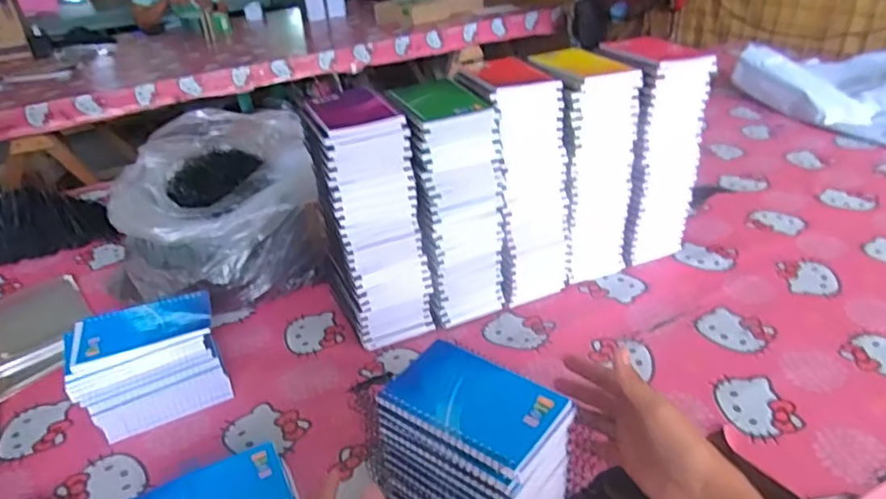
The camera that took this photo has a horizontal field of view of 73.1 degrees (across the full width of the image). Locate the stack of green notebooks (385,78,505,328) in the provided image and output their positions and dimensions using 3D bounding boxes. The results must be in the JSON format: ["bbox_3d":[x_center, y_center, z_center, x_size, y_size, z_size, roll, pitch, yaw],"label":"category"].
[{"bbox_3d":[0.013,-0.046,0.722,0.106,0.293,0.129,-14,32,-14],"label":"stack of green notebooks"}]

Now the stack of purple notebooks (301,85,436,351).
[{"bbox_3d":[-0.094,-0.028,0.727,0.105,0.291,0.131,-17,33,-19],"label":"stack of purple notebooks"}]

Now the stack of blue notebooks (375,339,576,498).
[{"bbox_3d":[0.026,0.174,0.502,0.136,0.144,0.091,18,38,33],"label":"stack of blue notebooks"}]

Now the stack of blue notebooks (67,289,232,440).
[{"bbox_3d":[-0.321,0.127,0.661,0.145,0.110,0.089,-18,33,-20],"label":"stack of blue notebooks"}]

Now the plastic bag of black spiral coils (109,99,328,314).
[{"bbox_3d":[-0.311,-0.047,0.824,0.250,0.244,0.214,-29,38,-34],"label":"plastic bag of black spiral coils"}]

